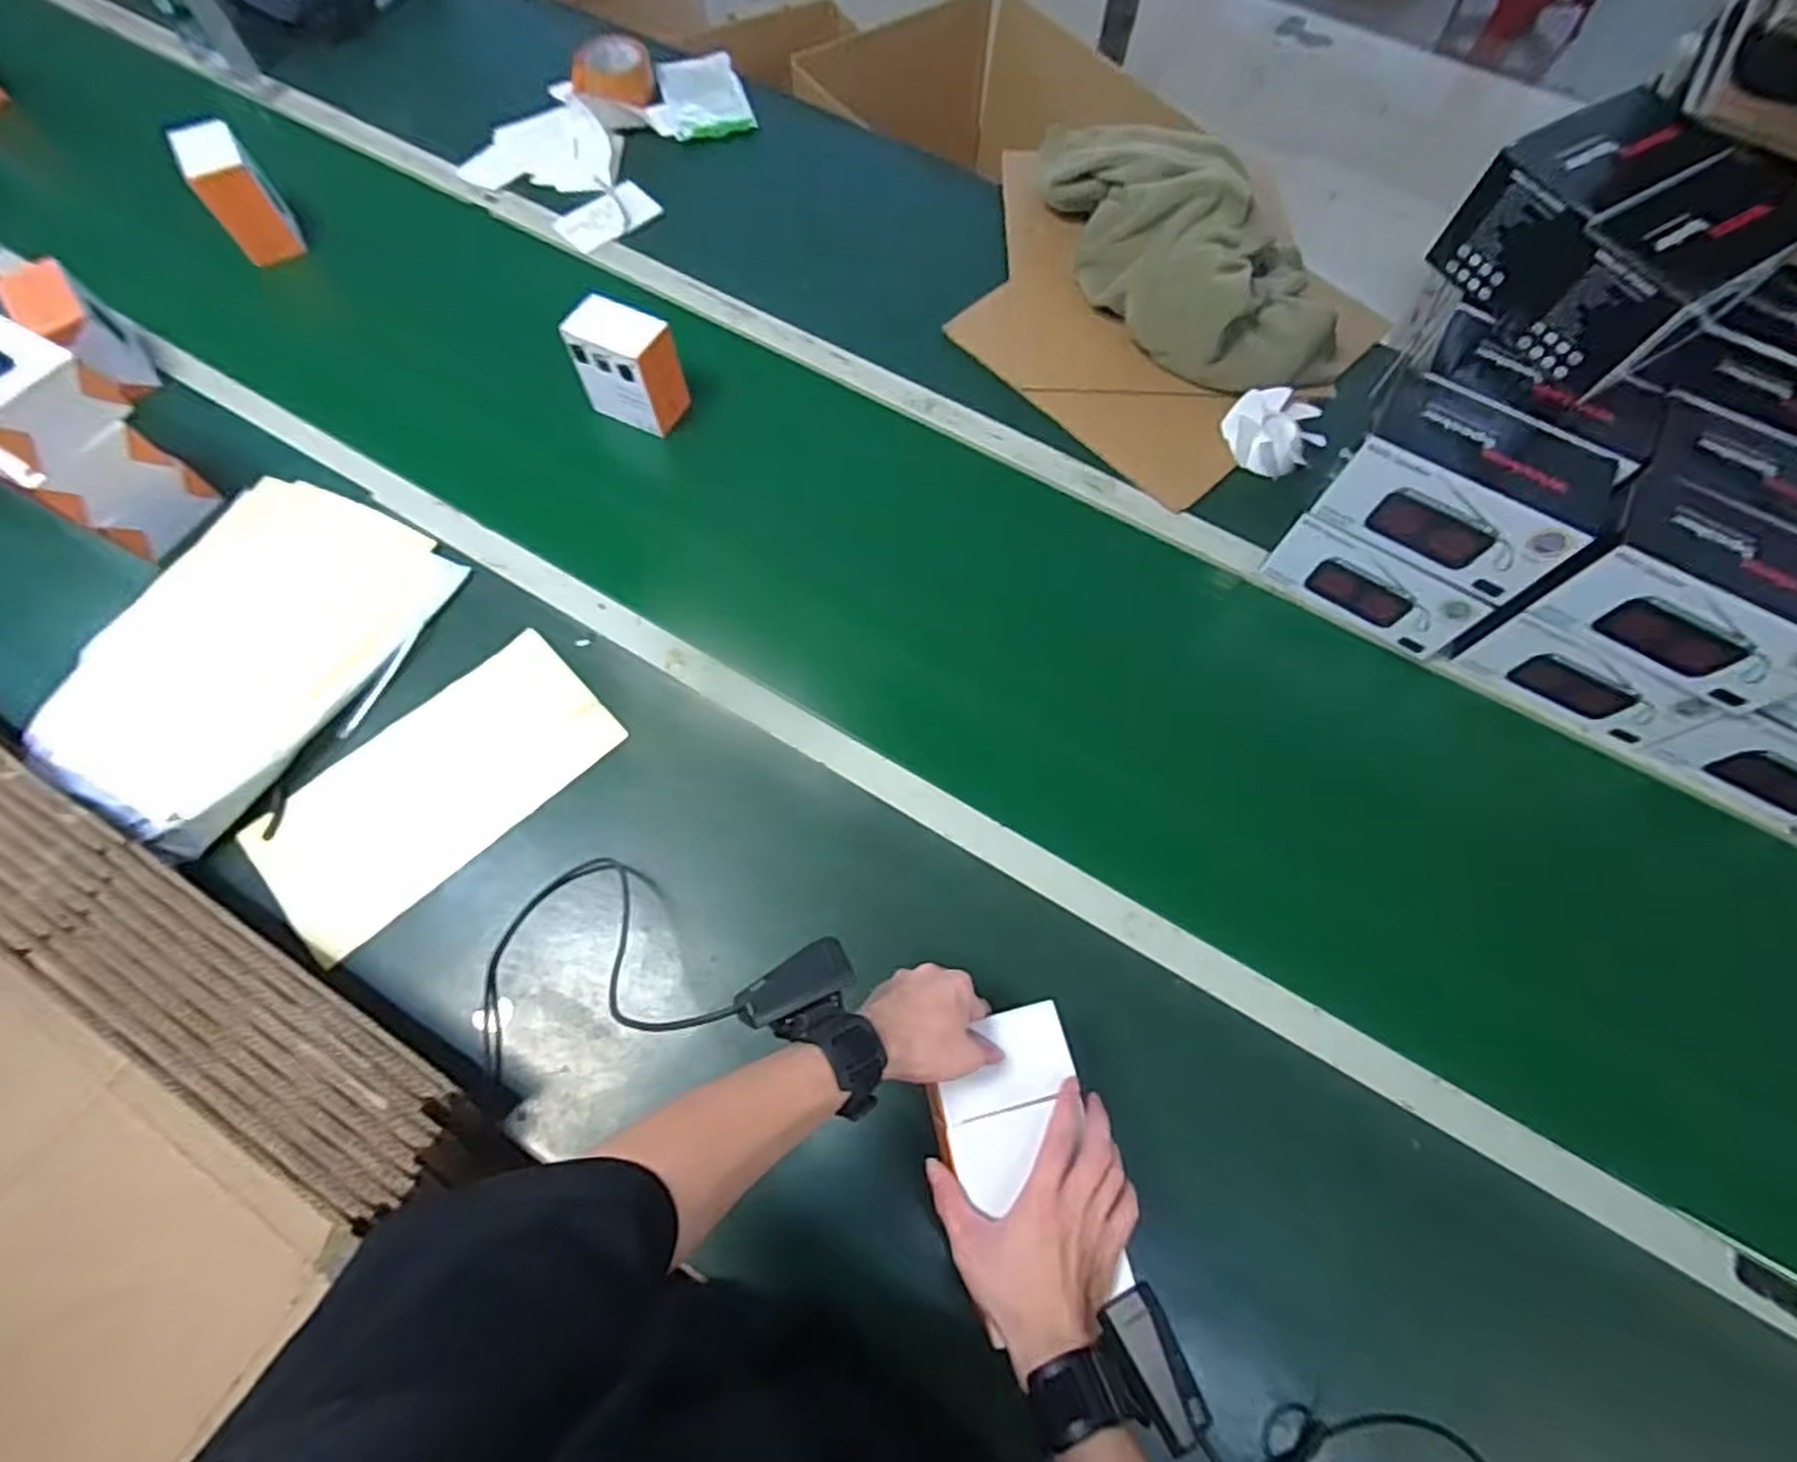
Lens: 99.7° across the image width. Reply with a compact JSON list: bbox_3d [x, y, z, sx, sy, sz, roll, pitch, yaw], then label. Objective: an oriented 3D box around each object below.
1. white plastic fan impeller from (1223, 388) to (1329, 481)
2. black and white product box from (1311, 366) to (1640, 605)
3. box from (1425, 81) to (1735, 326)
[{"bbox_3d":[0.442,-0.354,0.888,0.107,0.037,0.110,37,70,13],"label":"white plastic fan impeller"},{"bbox_3d":[0.536,-0.243,0.707,0.199,0.098,0.165,33,70,12],"label":"black and white product box"},{"bbox_3d":[0.621,-0.490,0.698,0.228,0.108,0.113,-35,72,-15],"label":"box"}]

